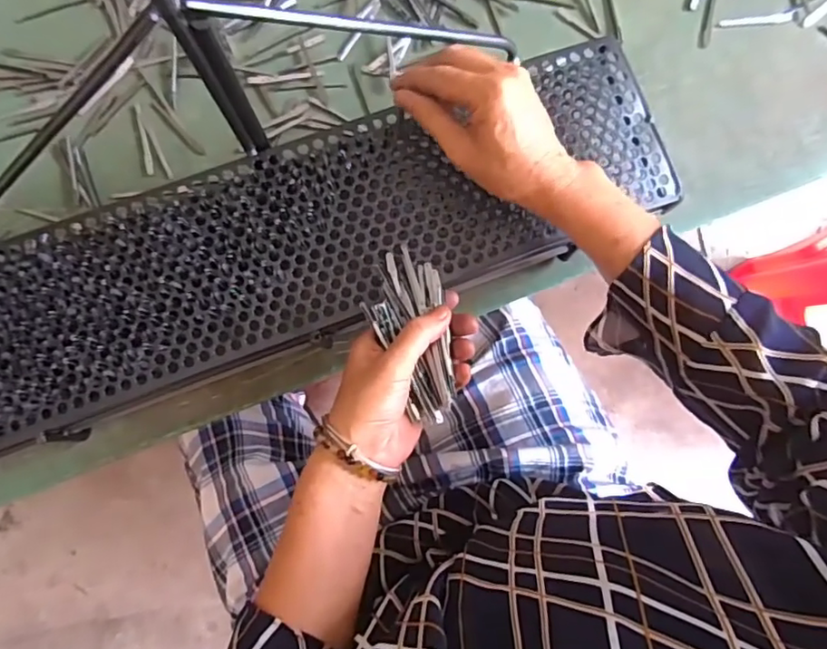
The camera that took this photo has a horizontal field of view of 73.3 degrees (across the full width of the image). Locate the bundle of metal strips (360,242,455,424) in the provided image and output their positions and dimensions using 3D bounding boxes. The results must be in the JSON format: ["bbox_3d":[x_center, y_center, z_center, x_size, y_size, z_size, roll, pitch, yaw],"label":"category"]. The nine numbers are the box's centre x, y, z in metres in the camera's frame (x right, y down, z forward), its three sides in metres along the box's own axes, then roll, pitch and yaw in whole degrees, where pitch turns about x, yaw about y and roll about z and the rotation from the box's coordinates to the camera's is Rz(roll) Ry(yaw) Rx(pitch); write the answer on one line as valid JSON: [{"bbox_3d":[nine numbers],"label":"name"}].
[{"bbox_3d":[-0.002,0.004,0.385,0.054,0.016,0.124,-12,72,-3],"label":"bundle of metal strips"}]

